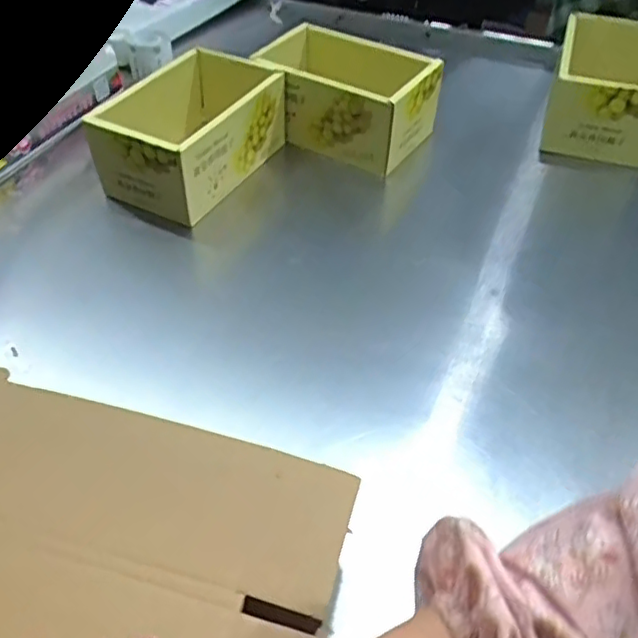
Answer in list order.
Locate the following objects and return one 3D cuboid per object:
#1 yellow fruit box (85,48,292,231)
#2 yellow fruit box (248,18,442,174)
[{"bbox_3d":[-0.164,-0.230,0.824,0.168,0.129,0.240,22,51,19],"label":"yellow fruit box"},{"bbox_3d":[0.035,-0.312,0.879,0.228,0.104,0.140,25,52,21],"label":"yellow fruit box"}]

